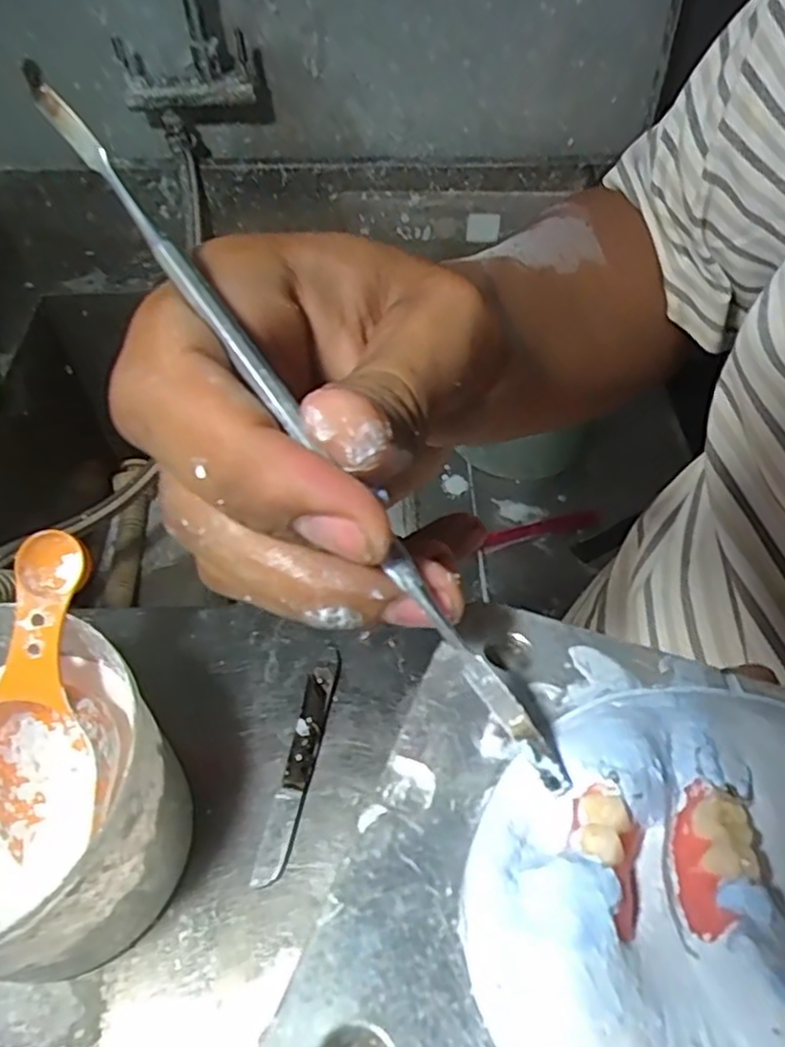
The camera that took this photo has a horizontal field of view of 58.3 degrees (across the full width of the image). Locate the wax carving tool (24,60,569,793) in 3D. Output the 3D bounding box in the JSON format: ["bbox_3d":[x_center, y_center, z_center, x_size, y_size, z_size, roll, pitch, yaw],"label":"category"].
[{"bbox_3d":[-0.019,-0.020,0.133,0.005,0.006,0.166,-35,87,-24],"label":"wax carving tool"}]

